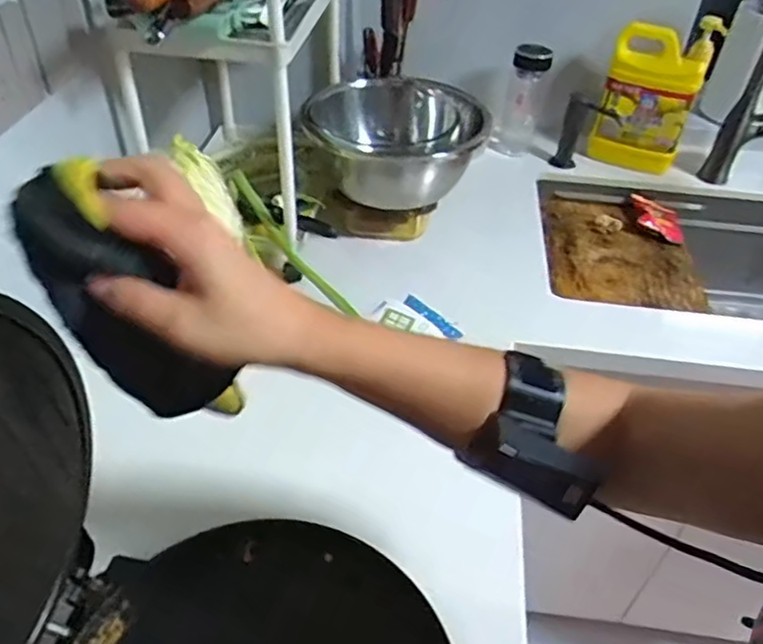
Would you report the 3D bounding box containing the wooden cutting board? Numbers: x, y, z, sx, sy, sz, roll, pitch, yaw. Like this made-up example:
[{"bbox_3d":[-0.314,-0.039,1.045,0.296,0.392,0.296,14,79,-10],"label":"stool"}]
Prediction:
[{"bbox_3d":[0.379,-0.119,1.025,0.223,0.029,0.254,5,42,2],"label":"wooden cutting board"}]

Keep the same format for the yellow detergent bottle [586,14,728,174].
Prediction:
[{"bbox_3d":[0.438,-0.367,1.044,0.143,0.227,0.079,16,44,13],"label":"yellow detergent bottle"}]

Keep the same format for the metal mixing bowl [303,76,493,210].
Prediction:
[{"bbox_3d":[0.021,-0.246,0.880,0.231,0.100,0.231,2,42,-2],"label":"metal mixing bowl"}]

